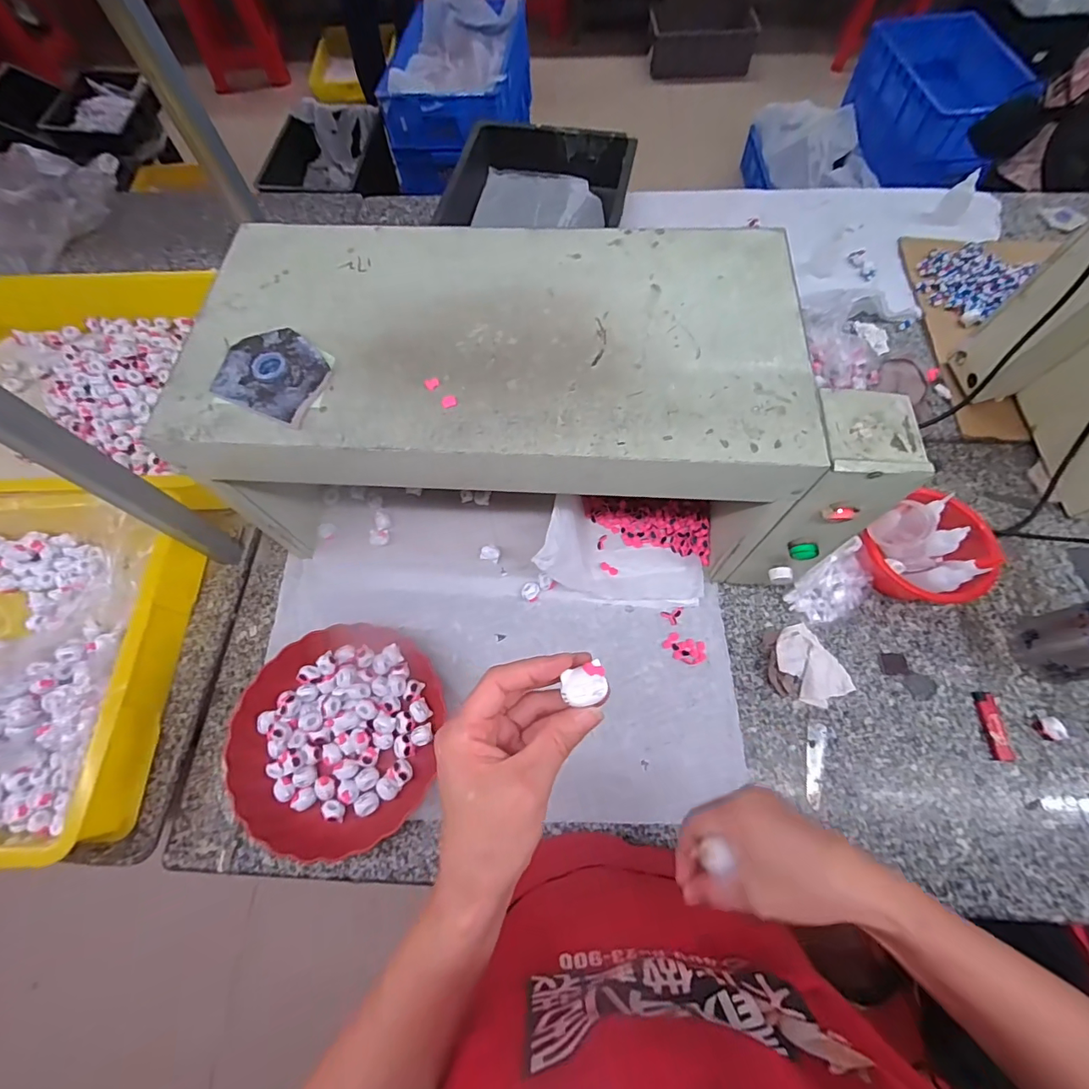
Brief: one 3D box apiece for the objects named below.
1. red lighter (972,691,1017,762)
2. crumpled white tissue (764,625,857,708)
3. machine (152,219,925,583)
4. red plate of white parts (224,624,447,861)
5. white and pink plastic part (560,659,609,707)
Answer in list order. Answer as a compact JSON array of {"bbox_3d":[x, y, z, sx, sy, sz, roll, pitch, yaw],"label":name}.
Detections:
[{"bbox_3d":[0.527,0.212,0.559,0.025,0.012,0.075,-4,67,0],"label":"red lighter"},{"bbox_3d":[0.320,0.152,0.585,0.087,0.028,0.104,-35,71,-13],"label":"crumpled white tissue"},{"bbox_3d":[-0.011,-0.148,0.556,0.647,0.241,0.329,3,67,2],"label":"machine"},{"bbox_3d":[-0.244,0.221,0.566,0.226,0.037,0.239,0,67,1],"label":"red plate of white parts"},{"bbox_3d":[0.023,0.076,0.260,0.023,0.006,0.021,-18,68,-6],"label":"white and pink plastic part"}]

